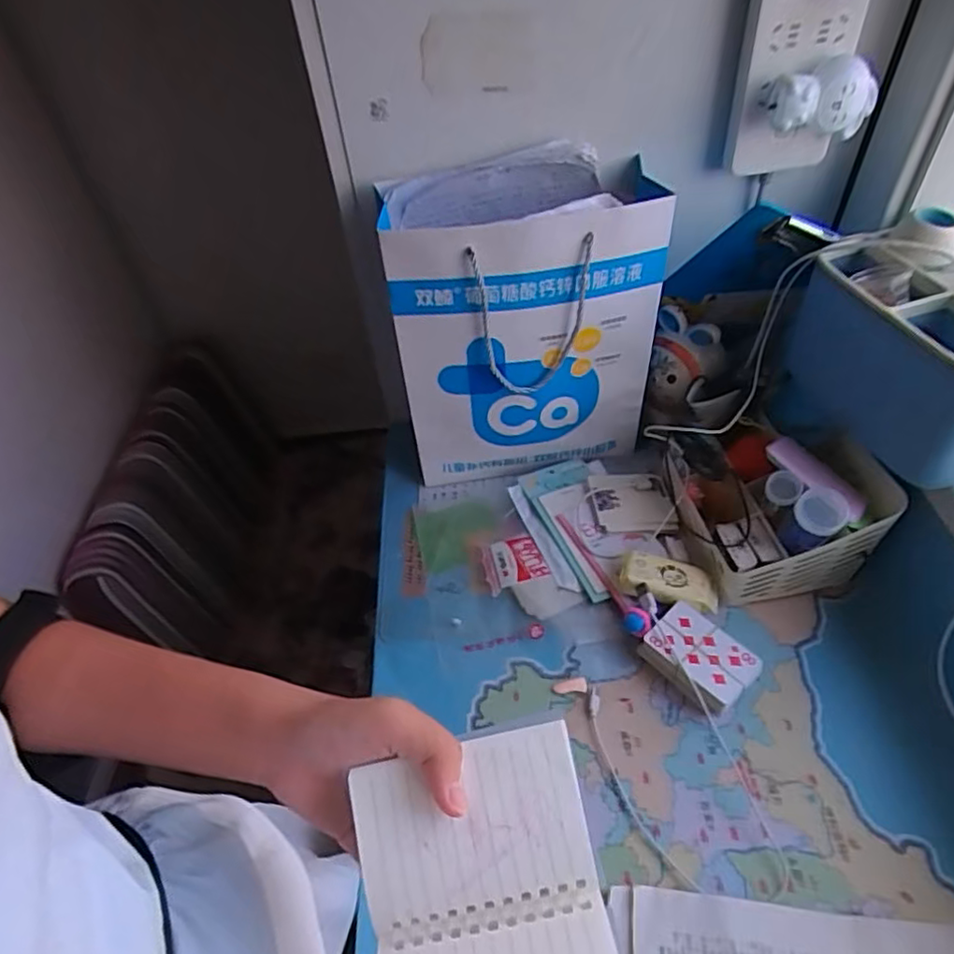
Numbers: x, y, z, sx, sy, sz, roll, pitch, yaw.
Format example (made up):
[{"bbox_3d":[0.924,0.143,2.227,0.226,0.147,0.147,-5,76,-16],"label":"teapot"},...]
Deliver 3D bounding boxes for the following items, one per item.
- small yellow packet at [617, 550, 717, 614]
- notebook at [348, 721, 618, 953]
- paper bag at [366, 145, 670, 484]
[{"bbox_3d":[0.185,0.102,0.603,0.095,0.020,0.044,14,50,3],"label":"small yellow packet"},{"bbox_3d":[0.005,0.191,0.260,0.102,0.038,0.145,-10,47,-3],"label":"notebook"},{"bbox_3d":[0.047,-0.154,0.660,0.252,0.305,0.122,-8,47,-1],"label":"paper bag"}]

